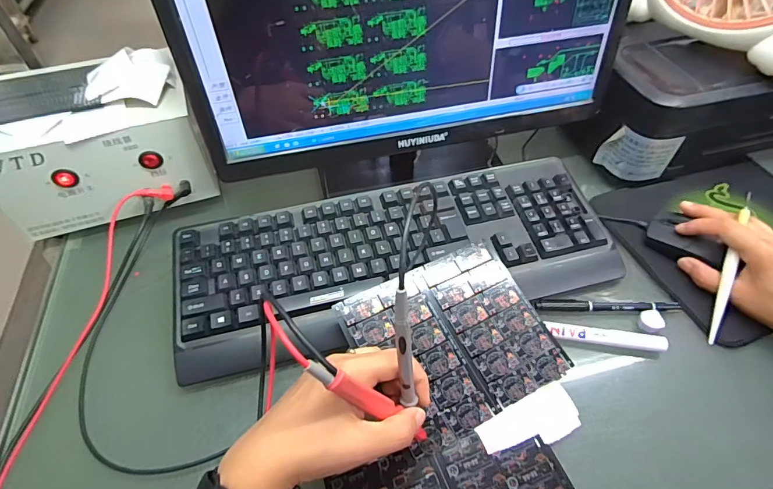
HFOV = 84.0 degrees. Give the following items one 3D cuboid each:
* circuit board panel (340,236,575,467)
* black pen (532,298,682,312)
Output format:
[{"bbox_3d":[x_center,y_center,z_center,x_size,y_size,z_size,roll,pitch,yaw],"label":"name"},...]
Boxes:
[{"bbox_3d":[0.061,0.082,0.379,0.161,0.004,0.143,-24,68,-19],"label":"circuit board panel"},{"bbox_3d":[0.216,0.059,0.422,0.144,0.012,0.015,1,52,0],"label":"black pen"}]

